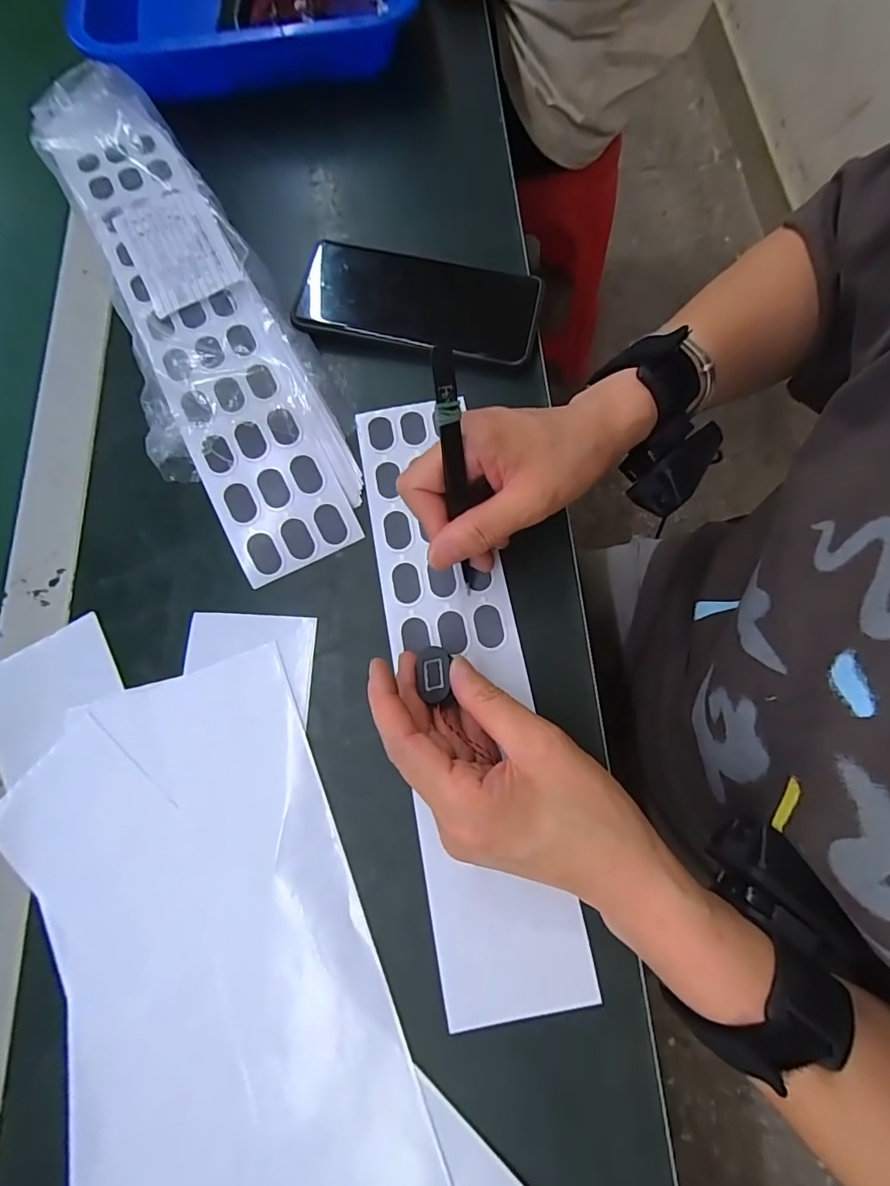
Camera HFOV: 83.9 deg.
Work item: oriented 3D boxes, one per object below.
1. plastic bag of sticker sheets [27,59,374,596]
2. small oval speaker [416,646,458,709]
[{"bbox_3d":[-0.176,-0.207,0.338,0.108,0.037,0.425,-25,75,-6],"label":"plastic bag of sticker sheets"},{"bbox_3d":[-0.004,0.044,0.258,0.019,0.010,0.030,-11,67,21],"label":"small oval speaker"}]

